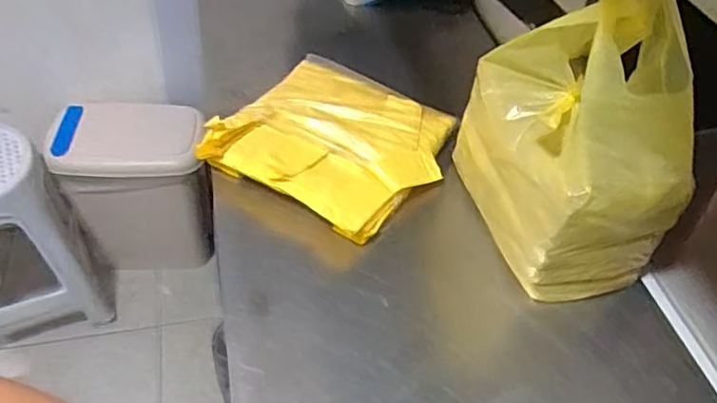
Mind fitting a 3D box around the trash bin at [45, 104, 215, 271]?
[{"bbox_3d":[-0.541,-0.040,1.537,0.360,0.491,0.253,3,46,-4],"label":"trash bin"}]

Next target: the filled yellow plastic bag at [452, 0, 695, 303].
[{"bbox_3d":[0.229,-0.075,0.631,0.158,0.324,0.225,-4,47,-10],"label":"filled yellow plastic bag"}]

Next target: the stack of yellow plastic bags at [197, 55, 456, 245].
[{"bbox_3d":[-0.032,-0.079,0.794,0.267,0.051,0.263,28,49,19],"label":"stack of yellow plastic bags"}]

